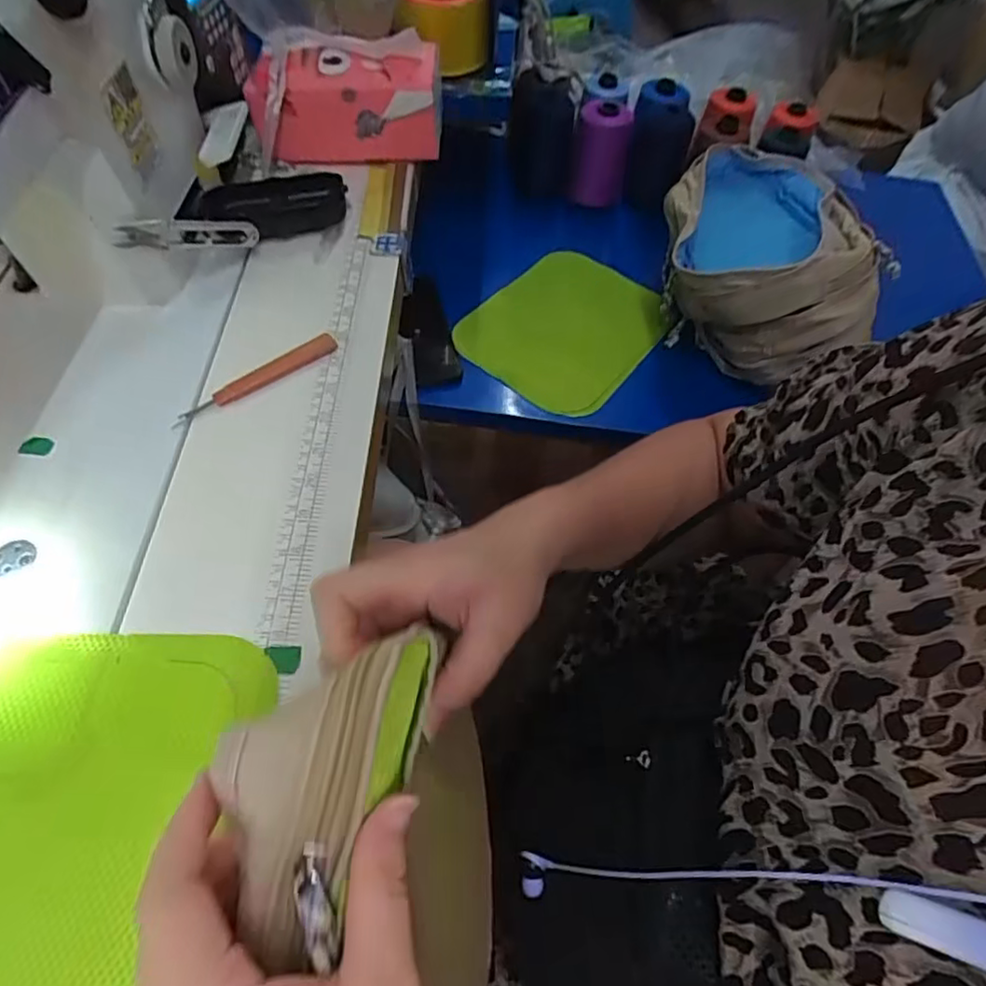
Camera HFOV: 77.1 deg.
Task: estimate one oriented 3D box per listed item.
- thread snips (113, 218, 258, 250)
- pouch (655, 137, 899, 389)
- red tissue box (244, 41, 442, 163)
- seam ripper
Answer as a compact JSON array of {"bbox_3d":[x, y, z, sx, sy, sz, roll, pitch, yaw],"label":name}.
[{"bbox_3d":[-0.218,-0.187,0.446,0.101,0.020,0.008,-24,62,-43],"label":"thread snips"},{"bbox_3d":[0.290,-0.254,0.657,0.209,0.130,0.258,6,60,0],"label":"pouch"},{"bbox_3d":[-0.125,-0.345,0.542,0.158,0.071,0.097,0,60,-4],"label":"red tissue box"},{"bbox_3d":[-0.161,-0.077,0.427,0.118,0.010,0.017,-37,69,-22],"label":"seam ripper"}]

